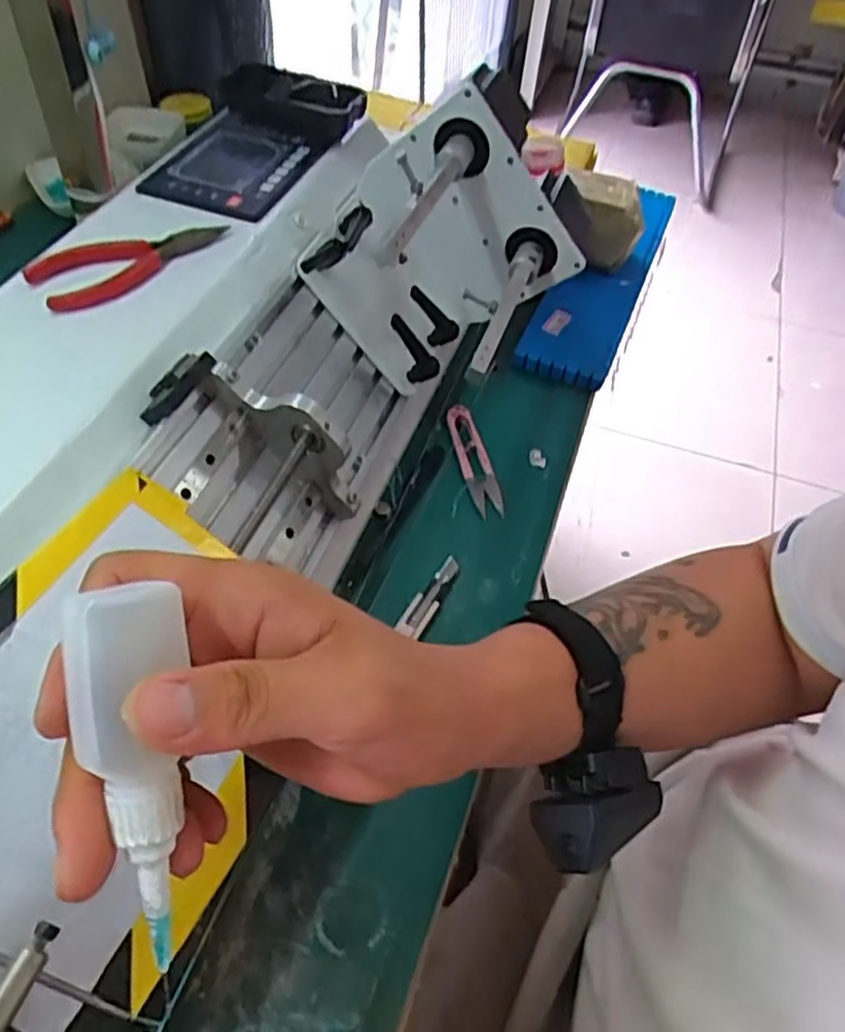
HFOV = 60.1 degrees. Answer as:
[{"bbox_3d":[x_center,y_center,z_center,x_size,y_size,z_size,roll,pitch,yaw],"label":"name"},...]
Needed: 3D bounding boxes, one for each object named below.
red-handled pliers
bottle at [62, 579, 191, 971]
[{"bbox_3d":[-0.174,-0.156,0.445,0.119,0.017,0.040,-29,59,-25],"label":"red-handled pliers"},{"bbox_3d":[-0.082,0.076,0.216,0.027,0.020,0.111,-6,97,-10],"label":"bottle"}]

